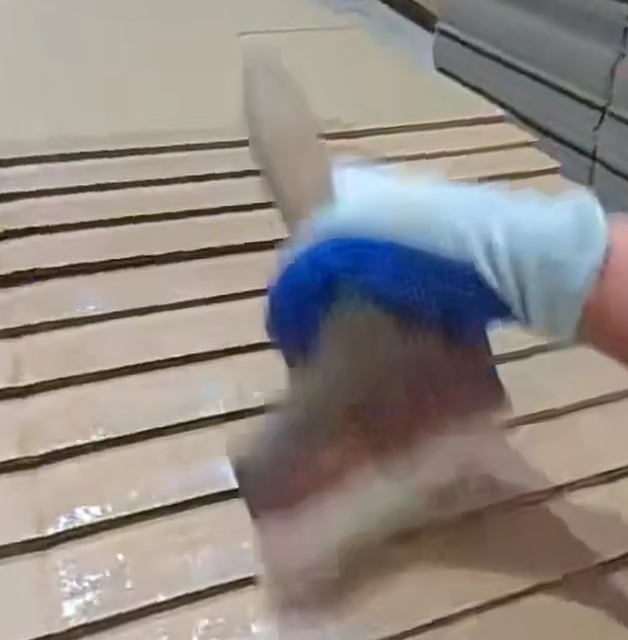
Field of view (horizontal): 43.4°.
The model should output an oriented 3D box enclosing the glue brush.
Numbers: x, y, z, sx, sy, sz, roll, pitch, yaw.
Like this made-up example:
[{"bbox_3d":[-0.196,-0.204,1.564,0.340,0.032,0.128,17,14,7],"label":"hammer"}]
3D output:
[{"bbox_3d":[0.015,-0.003,0.328,0.128,0.211,0.037,-17,11,-25],"label":"glue brush"}]

